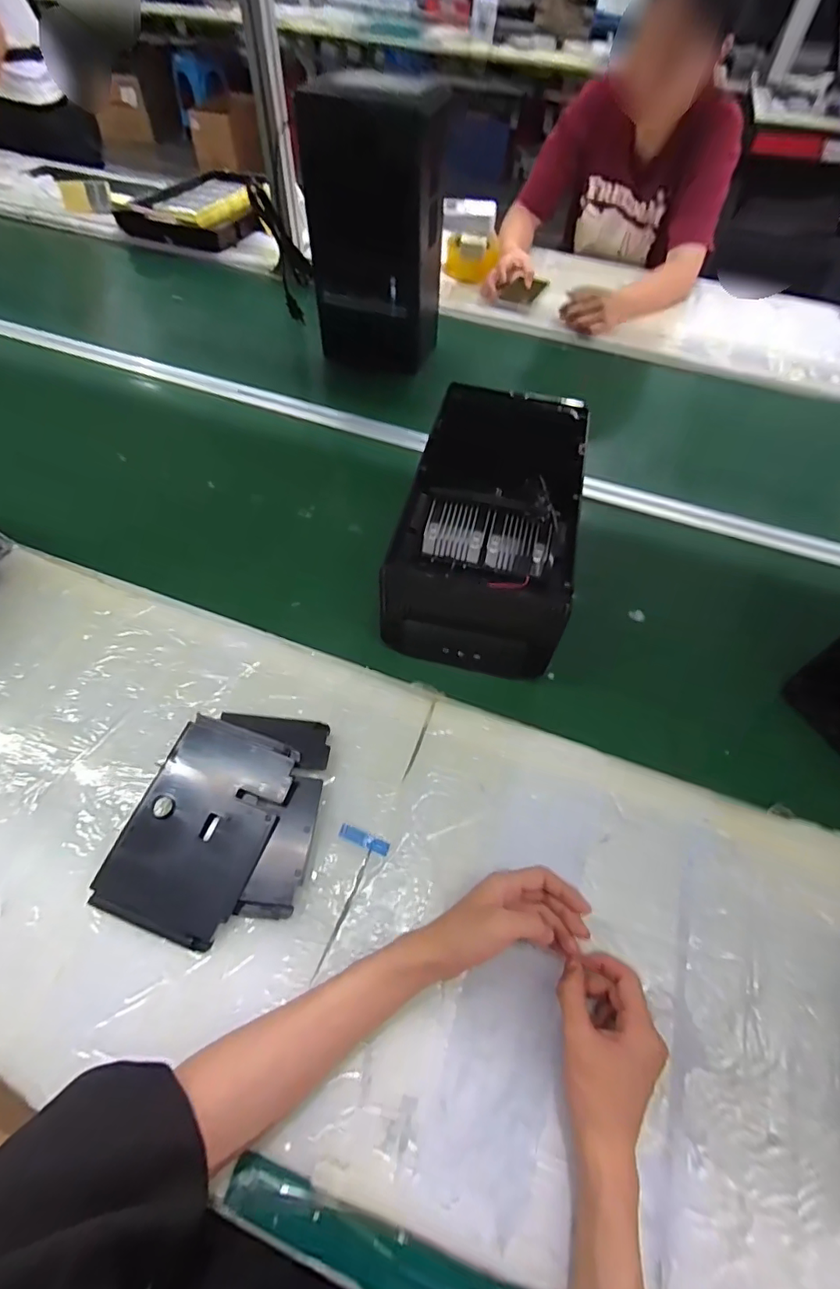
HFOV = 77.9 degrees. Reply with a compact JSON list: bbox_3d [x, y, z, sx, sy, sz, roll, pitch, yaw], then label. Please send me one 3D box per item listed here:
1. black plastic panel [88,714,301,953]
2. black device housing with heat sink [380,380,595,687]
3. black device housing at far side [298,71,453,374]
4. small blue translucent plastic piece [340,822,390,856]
[{"bbox_3d":[-0.202,0.168,0.489,0.121,0.024,0.184,18,59,7],"label":"black plastic panel"},{"bbox_3d":[0.085,-0.155,0.629,0.194,0.110,0.353,11,58,3],"label":"black device housing with heat sink"},{"bbox_3d":[-0.069,-0.666,0.860,0.211,0.357,0.129,15,58,5],"label":"black device housing at far side"},{"bbox_3d":[-0.052,0.184,0.491,0.049,0.004,0.013,20,59,8],"label":"small blue translucent plastic piece"}]

